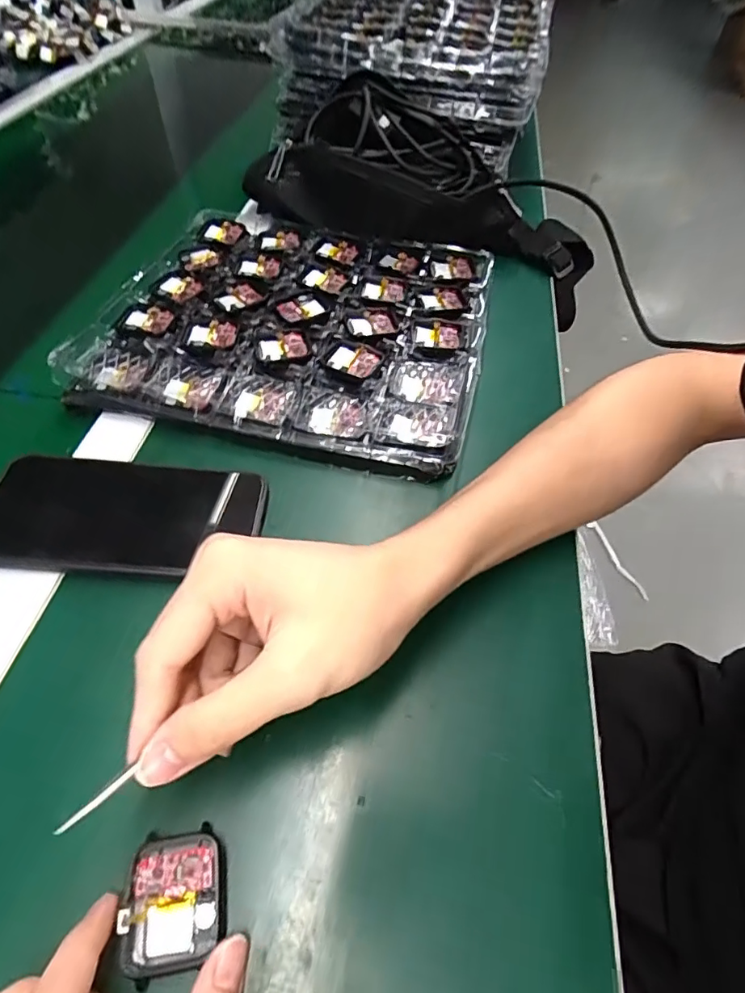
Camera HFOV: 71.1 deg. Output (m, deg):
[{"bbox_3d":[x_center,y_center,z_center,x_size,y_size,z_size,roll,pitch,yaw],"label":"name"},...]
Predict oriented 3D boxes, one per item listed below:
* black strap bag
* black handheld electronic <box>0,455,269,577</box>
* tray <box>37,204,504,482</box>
[{"bbox_3d":[0.059,-0.295,0.527,0.364,0.119,0.125,19,54,-3],"label":"black strap bag"},{"bbox_3d":[-0.148,0.009,0.311,0.159,0.006,0.078,2,53,-1],"label":"black handheld electronic"},{"bbox_3d":[-0.060,-0.149,0.433,0.295,0.023,0.268,11,54,6],"label":"tray"}]

